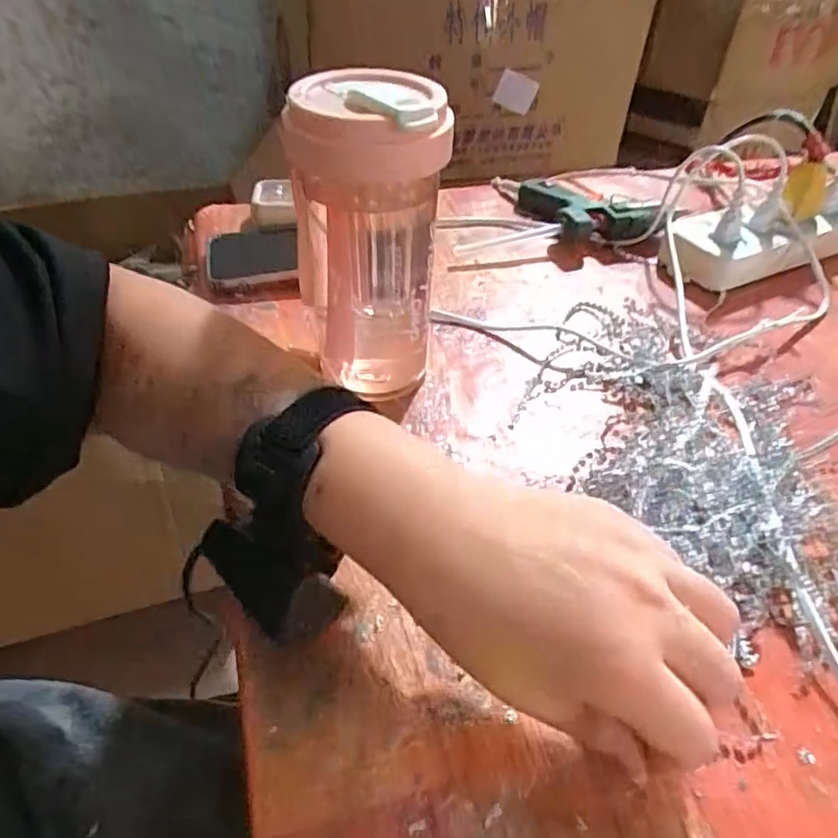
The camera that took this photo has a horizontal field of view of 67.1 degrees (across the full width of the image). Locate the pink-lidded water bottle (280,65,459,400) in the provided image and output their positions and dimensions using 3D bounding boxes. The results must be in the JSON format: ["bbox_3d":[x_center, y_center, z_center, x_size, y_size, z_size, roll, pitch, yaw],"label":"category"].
[{"bbox_3d":[-0.028,-0.090,0.371,0.080,0.185,0.082,-6,43,-9],"label":"pink-lidded water bottle"}]

